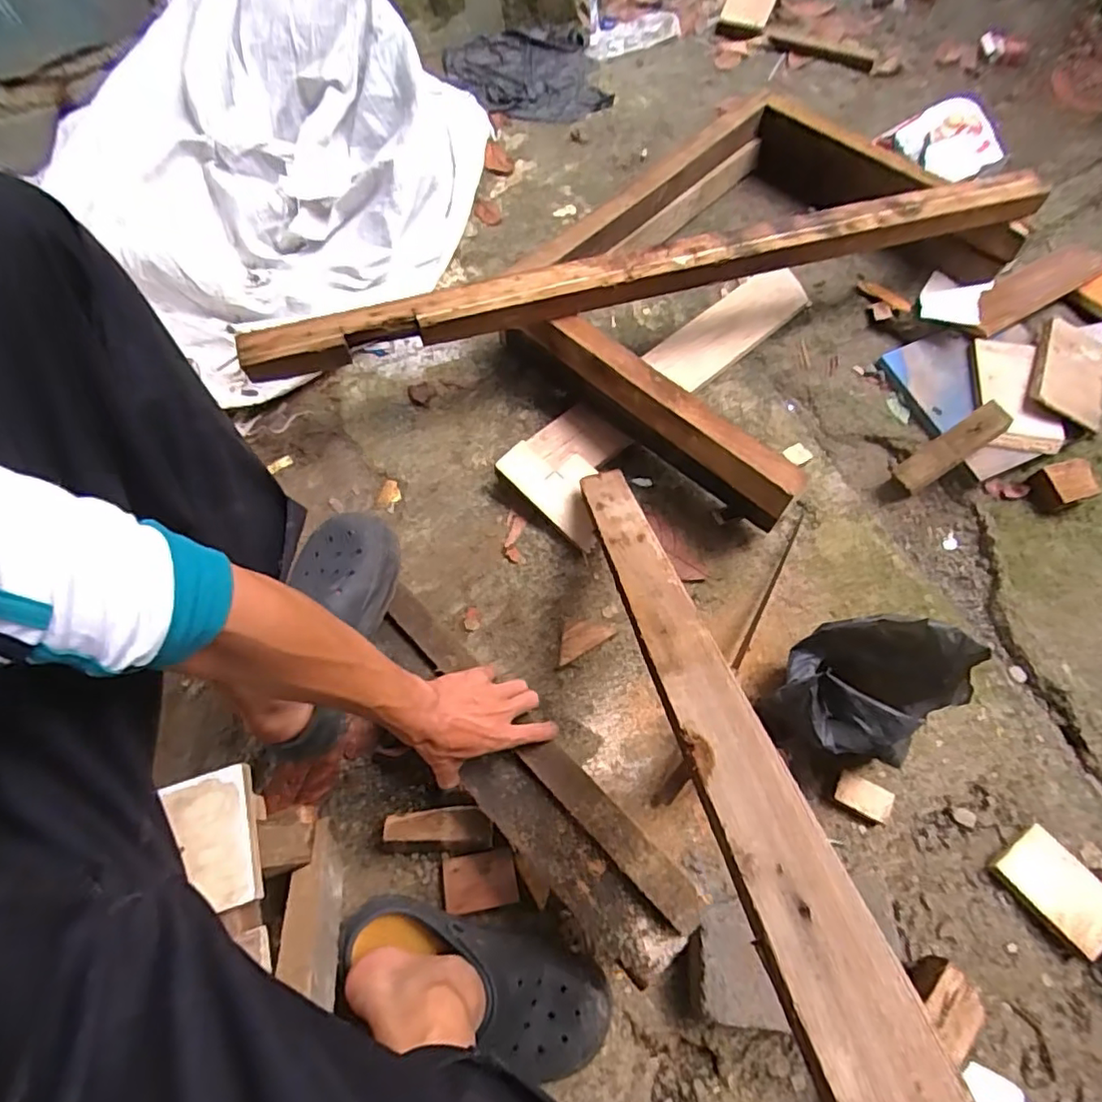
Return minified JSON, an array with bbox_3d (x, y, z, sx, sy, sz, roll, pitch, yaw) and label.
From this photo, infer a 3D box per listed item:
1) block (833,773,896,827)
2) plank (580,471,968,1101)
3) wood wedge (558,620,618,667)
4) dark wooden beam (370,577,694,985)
[{"bbox_3d":[0.358,0.285,0.701,0.063,0.034,0.037,27,68,10],"label":"block"},{"bbox_3d":[0.121,0.130,0.446,0.061,0.016,0.816,-7,32,-5],"label":"plank"},{"bbox_3d":[0.047,0.119,0.781,0.068,0.019,0.058,6,66,1],"label":"wood wedge"},{"bbox_3d":[-0.045,0.215,0.631,0.101,0.044,0.445,-38,63,-16],"label":"dark wooden beam"}]

